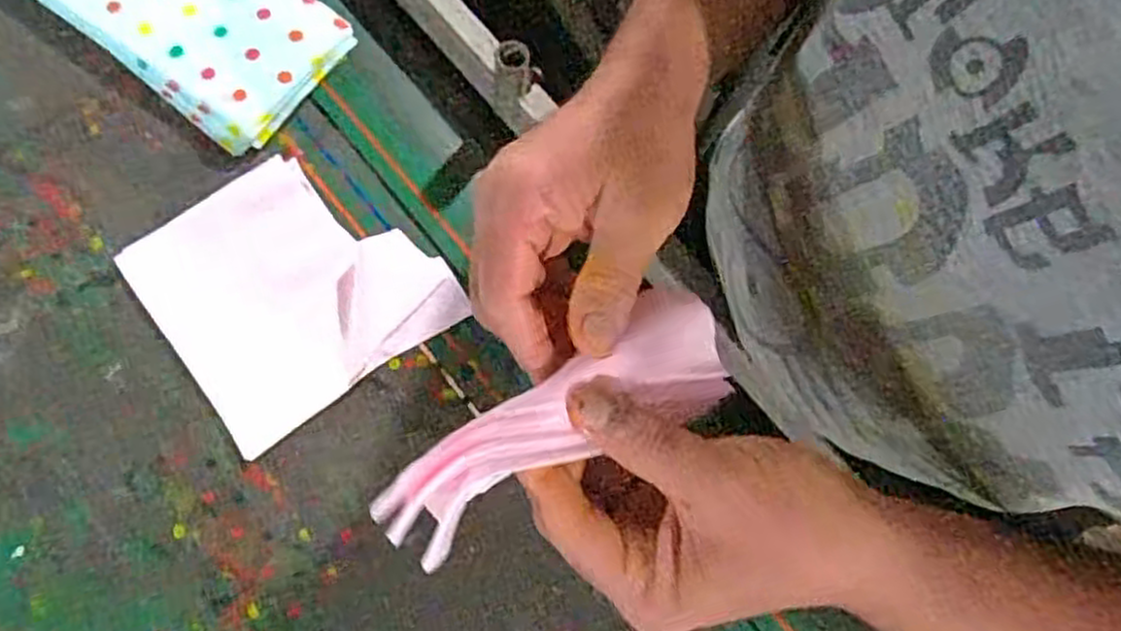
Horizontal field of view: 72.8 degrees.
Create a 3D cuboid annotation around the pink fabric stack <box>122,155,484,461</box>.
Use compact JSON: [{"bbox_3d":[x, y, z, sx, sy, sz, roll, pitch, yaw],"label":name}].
[{"bbox_3d":[-0.173,-0.022,0.487,0.165,0.012,0.159,-35,79,-7],"label":"pink fabric stack"}]

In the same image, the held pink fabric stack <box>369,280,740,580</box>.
[{"bbox_3d":[0.000,0.042,0.309,0.157,0.023,0.049,-28,78,-15],"label":"held pink fabric stack"}]

